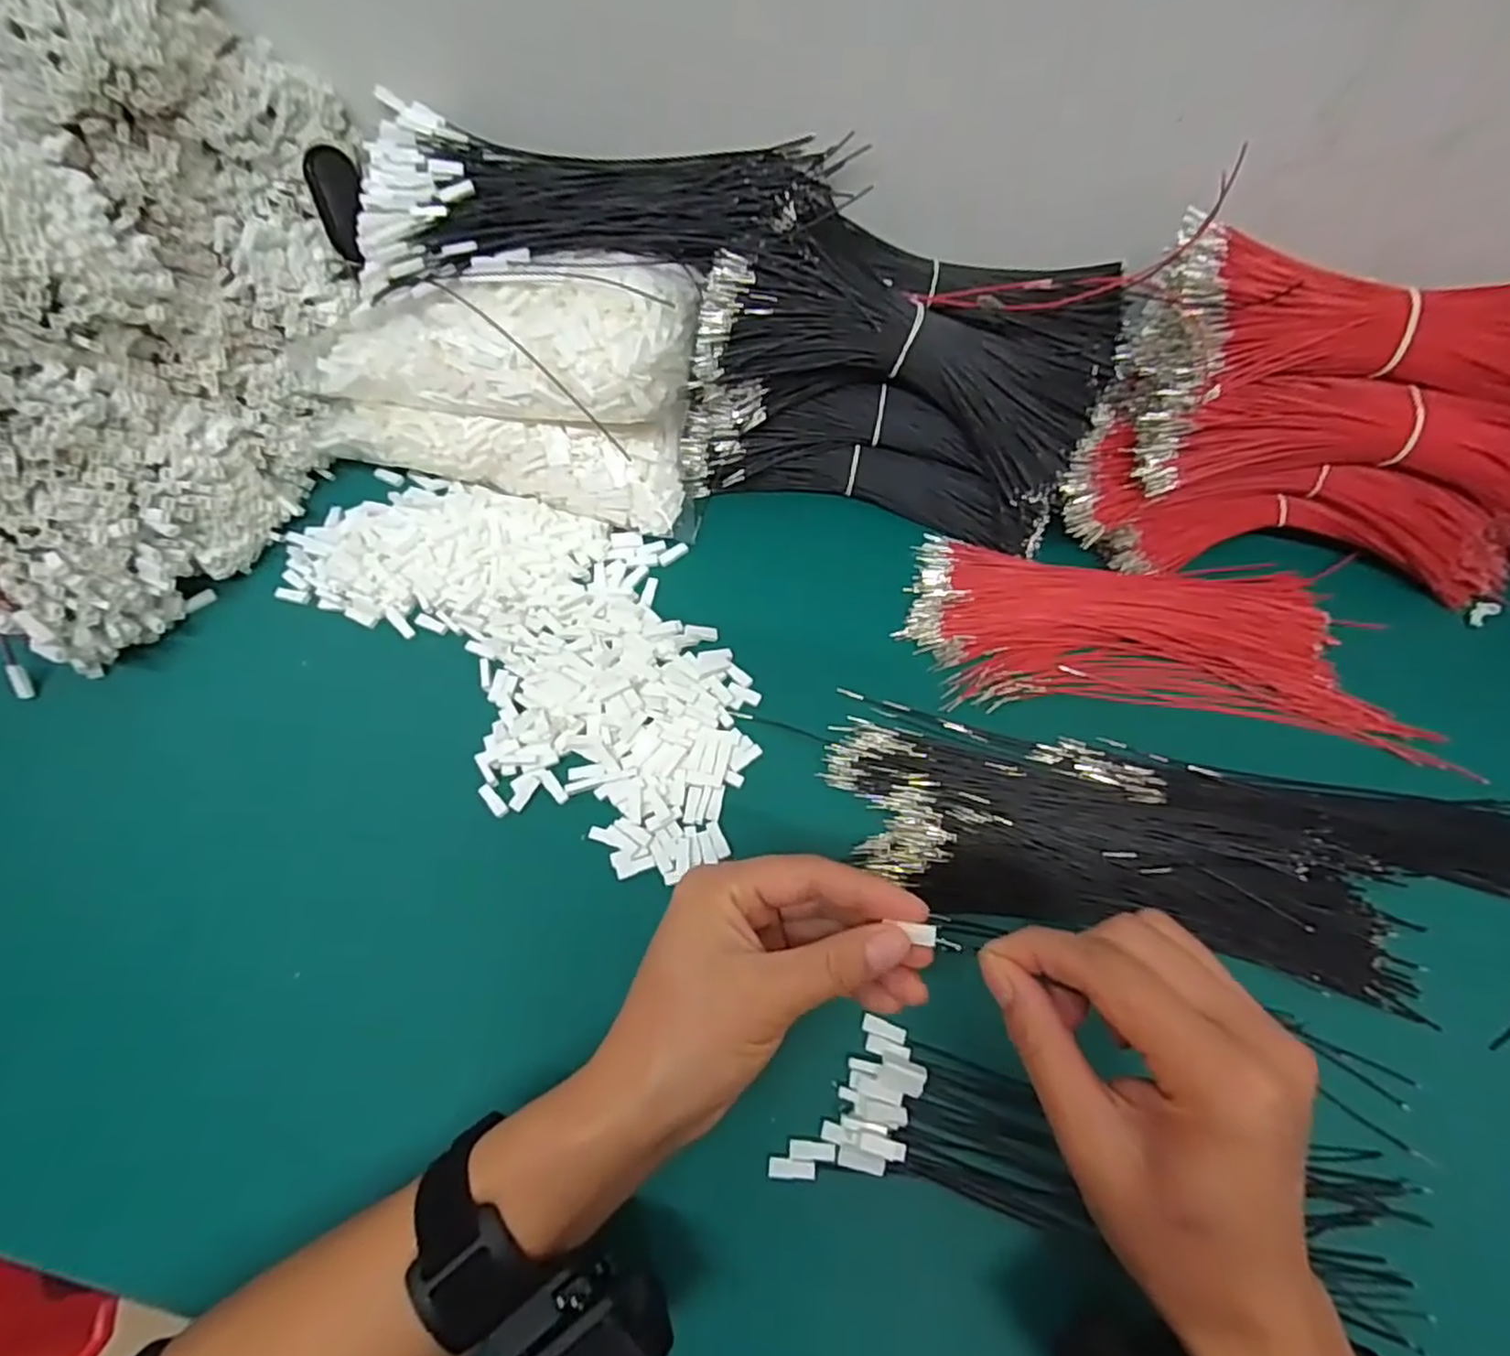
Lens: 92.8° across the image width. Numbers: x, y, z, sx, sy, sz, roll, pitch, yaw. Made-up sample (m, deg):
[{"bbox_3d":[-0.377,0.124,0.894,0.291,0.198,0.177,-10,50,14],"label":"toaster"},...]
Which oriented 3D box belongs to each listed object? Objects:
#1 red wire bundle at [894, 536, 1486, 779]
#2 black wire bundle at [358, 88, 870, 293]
[{"bbox_3d":[0.230,-0.025,0.408,0.274,0.021,0.109,9,64,5],"label":"red wire bundle"},{"bbox_3d":[-0.089,-0.288,0.423,0.281,0.031,0.114,0,64,1],"label":"black wire bundle"}]

